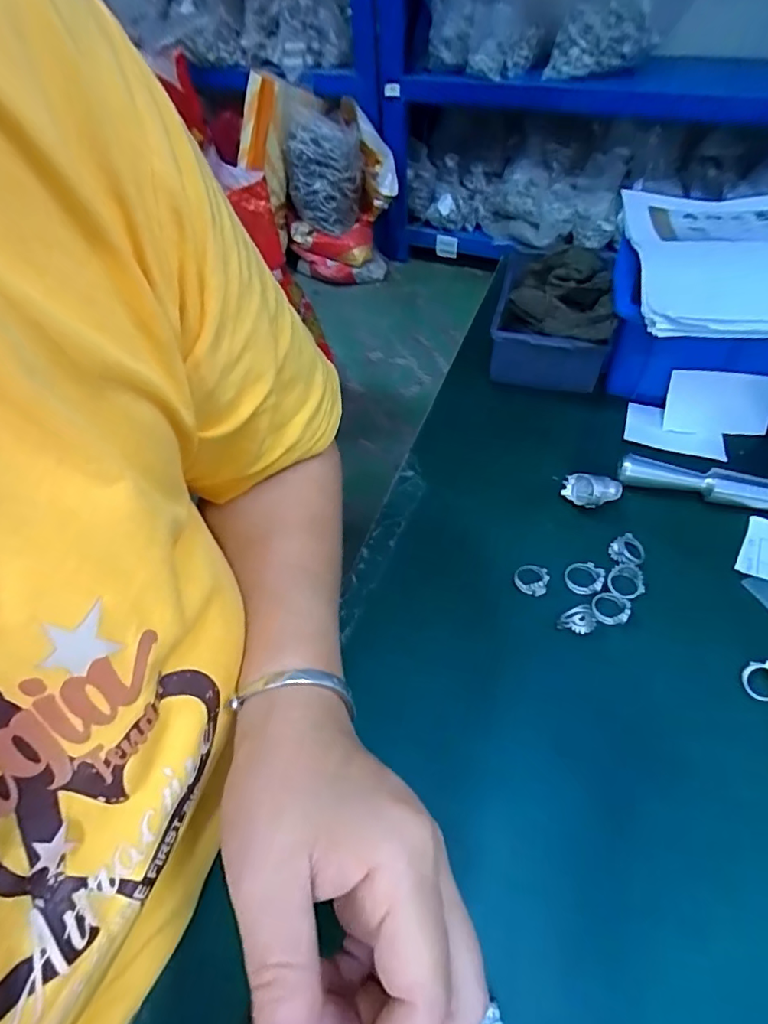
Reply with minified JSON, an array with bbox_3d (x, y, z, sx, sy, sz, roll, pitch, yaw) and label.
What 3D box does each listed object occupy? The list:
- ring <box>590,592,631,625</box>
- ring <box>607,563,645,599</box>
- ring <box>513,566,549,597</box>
[{"bbox_3d":[0.140,0.059,0.333,0.022,0.004,0.020,-1,51,2],"label":"ring"},{"bbox_3d":[0.154,0.043,0.343,0.022,0.004,0.025,5,51,7],"label":"ring"},{"bbox_3d":[0.095,0.043,0.349,0.021,0.006,0.020,-1,51,2],"label":"ring"}]

